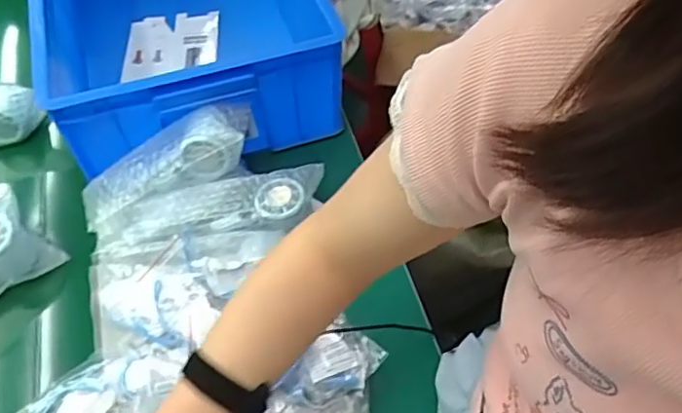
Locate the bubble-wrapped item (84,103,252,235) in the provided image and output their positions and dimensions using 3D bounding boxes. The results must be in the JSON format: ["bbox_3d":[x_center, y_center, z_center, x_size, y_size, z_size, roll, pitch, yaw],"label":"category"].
[{"bbox_3d":[-0.201,-0.049,0.675,0.214,0.060,0.076,-26,52,7],"label":"bubble-wrapped item"}]

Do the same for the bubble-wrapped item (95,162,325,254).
[{"bbox_3d":[-0.147,0.013,0.668,0.266,0.053,0.075,-11,52,-6],"label":"bubble-wrapped item"}]

